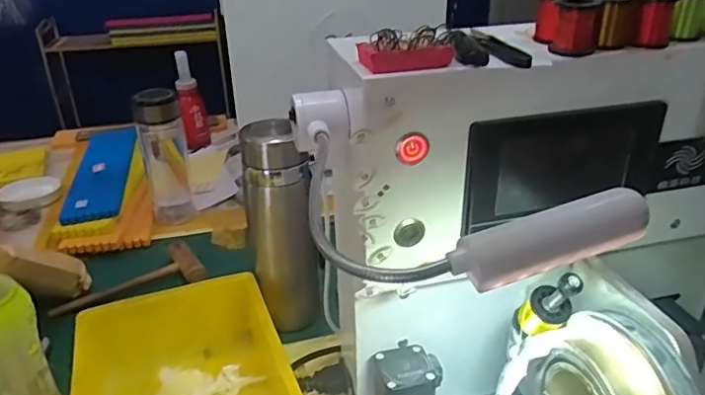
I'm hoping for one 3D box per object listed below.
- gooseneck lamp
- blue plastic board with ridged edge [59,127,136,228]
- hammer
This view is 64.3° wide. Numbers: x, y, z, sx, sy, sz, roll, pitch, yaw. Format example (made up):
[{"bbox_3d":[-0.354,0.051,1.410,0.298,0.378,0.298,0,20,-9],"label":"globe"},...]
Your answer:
[{"bbox_3d":[0.036,-0.018,0.296,0.128,0.032,0.183,-8,28,-13],"label":"gooseneck lamp"},{"bbox_3d":[-0.419,-0.052,0.952,0.092,0.013,0.340,-14,31,-10],"label":"blue plastic board with ridged edge"},{"bbox_3d":[-0.285,0.100,0.718,0.184,0.029,0.079,-11,29,-18],"label":"hammer"}]

